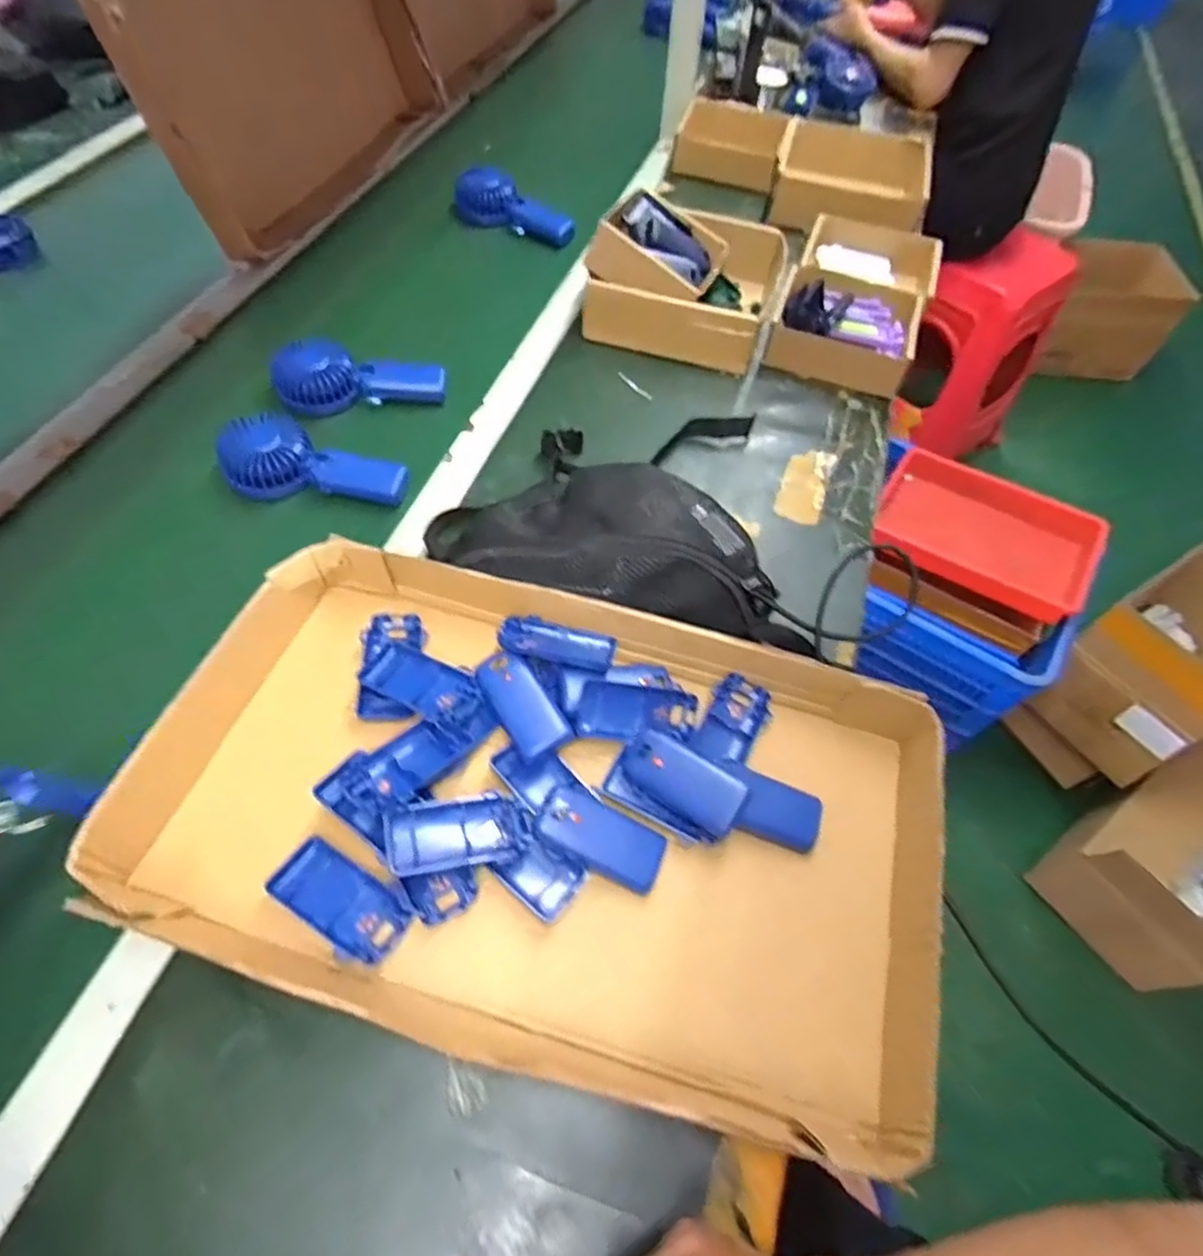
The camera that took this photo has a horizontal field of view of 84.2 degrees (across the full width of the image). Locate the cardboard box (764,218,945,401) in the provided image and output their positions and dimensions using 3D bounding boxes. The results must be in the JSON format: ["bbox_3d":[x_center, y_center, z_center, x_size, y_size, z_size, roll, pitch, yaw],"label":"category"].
[{"bbox_3d":[0.316,-0.408,0.822,0.157,0.059,0.283,19,59,10],"label":"cardboard box"}]

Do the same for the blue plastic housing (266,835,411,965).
[{"bbox_3d":[-0.171,0.180,0.439,0.091,0.023,0.043,29,61,15],"label":"blue plastic housing"}]

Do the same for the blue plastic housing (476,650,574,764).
[{"bbox_3d":[-0.061,0.059,0.510,0.042,0.017,0.086,-30,63,-20],"label":"blue plastic housing"}]

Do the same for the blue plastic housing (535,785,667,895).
[{"bbox_3d":[0.000,0.145,0.463,0.089,0.010,0.043,30,60,0],"label":"blue plastic housing"}]

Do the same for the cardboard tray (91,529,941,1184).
[{"bbox_3d":[-0.037,0.116,0.470,0.523,0.057,0.318,16,58,8],"label":"cardboard tray"}]

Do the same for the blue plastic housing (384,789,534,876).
[{"bbox_3d":[-0.095,0.138,0.450,0.093,0.019,0.044,-1,65,-23],"label":"blue plastic housing"}]

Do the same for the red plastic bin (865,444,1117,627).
[{"bbox_3d":[0.694,-0.173,1.205,0.369,0.086,0.240,32,62,17],"label":"red plastic bin"}]

